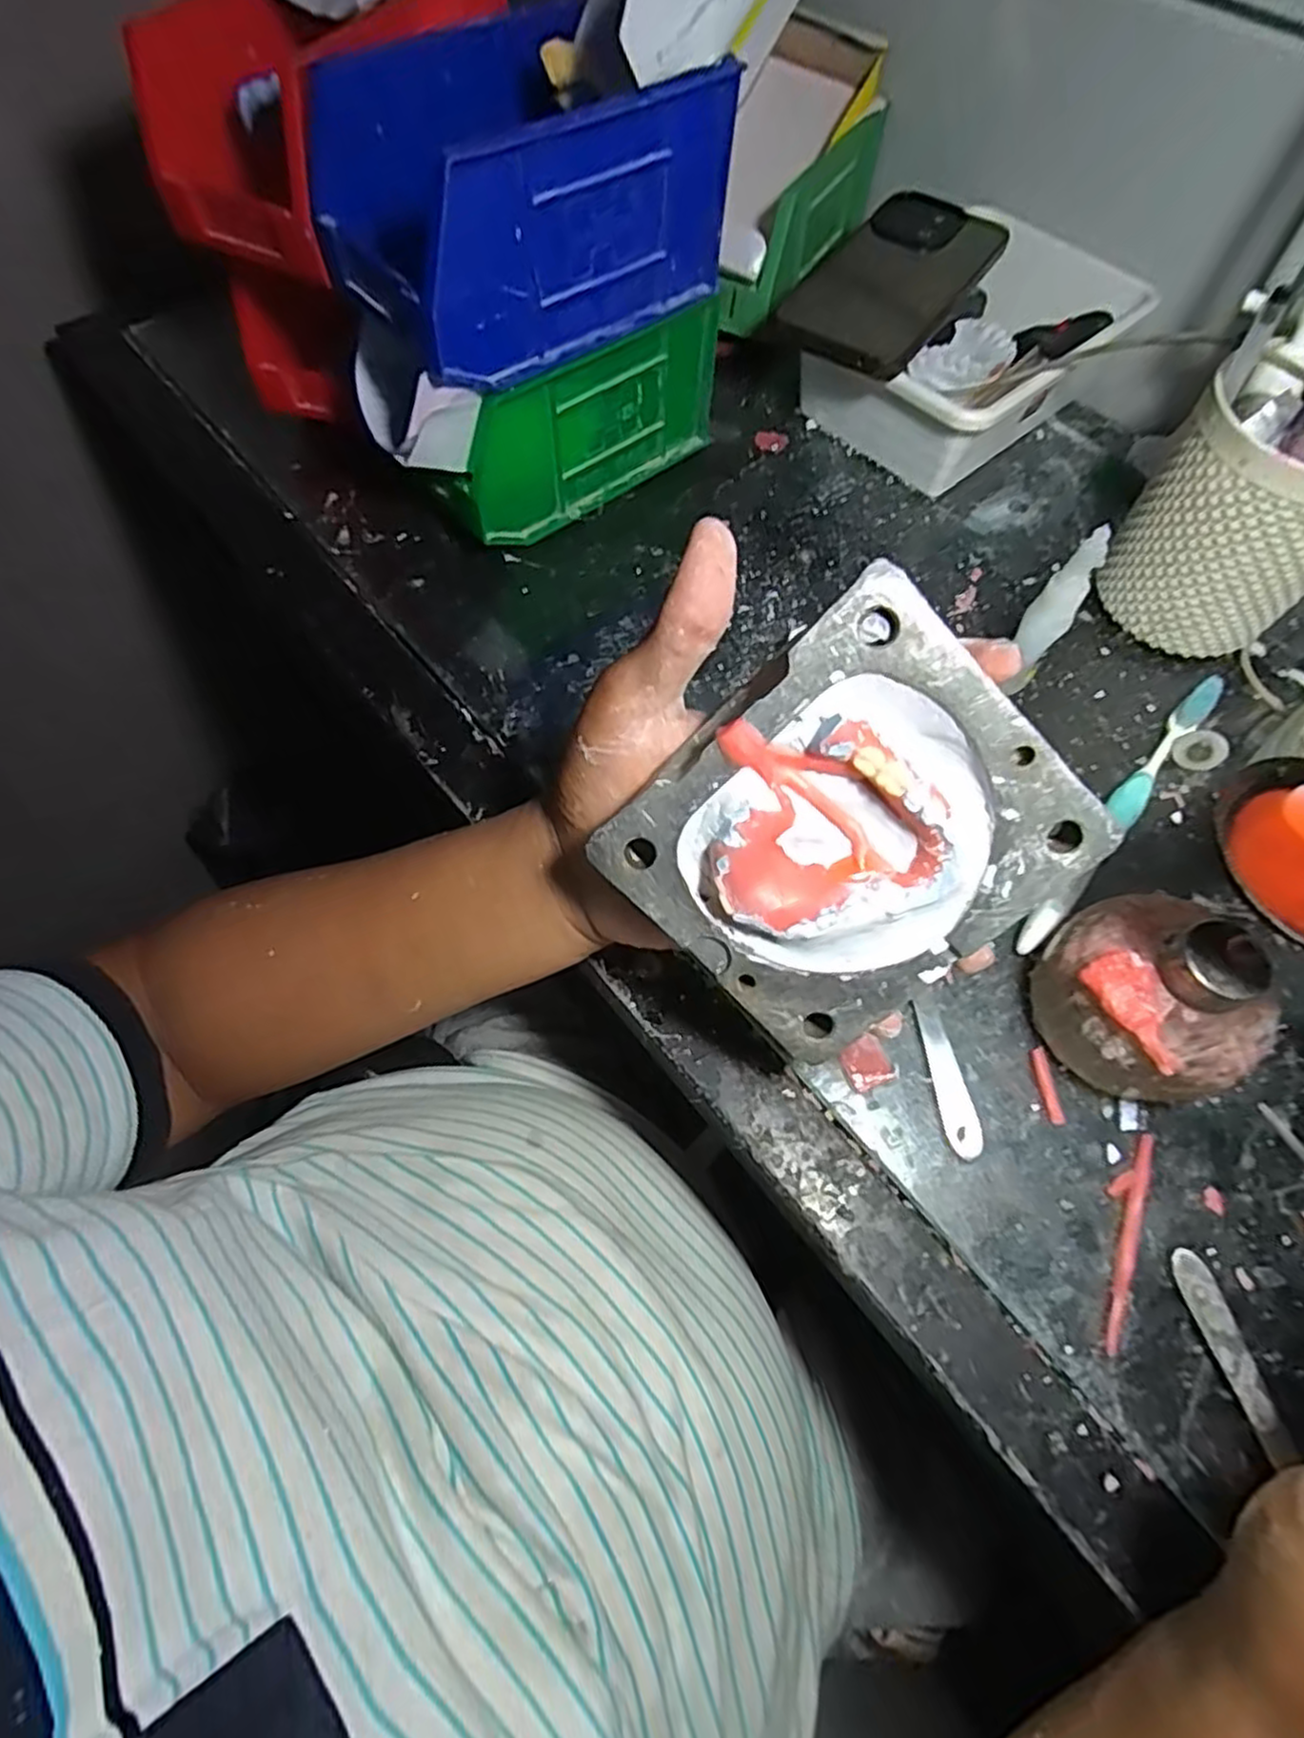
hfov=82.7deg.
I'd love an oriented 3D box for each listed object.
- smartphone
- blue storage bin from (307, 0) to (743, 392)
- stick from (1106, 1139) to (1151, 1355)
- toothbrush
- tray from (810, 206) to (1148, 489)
[{"bbox_3d":[0.139,-0.340,0.429,0.080,0.014,0.167,33,69,13],"label":"smartphone"},{"bbox_3d":[-0.059,-0.306,0.340,0.166,0.087,0.100,-37,71,-16],"label":"blue storage bin"},{"bbox_3d":[0.174,0.135,0.274,0.012,0.004,0.078,23,67,10],"label":"stick"},{"bbox_3d":[0.222,-0.028,0.350,0.013,0.016,0.185,39,71,16],"label":"toothbrush"},{"bbox_3d":[0.194,-0.312,0.457,0.177,0.062,0.125,-39,71,-16],"label":"tray"}]

